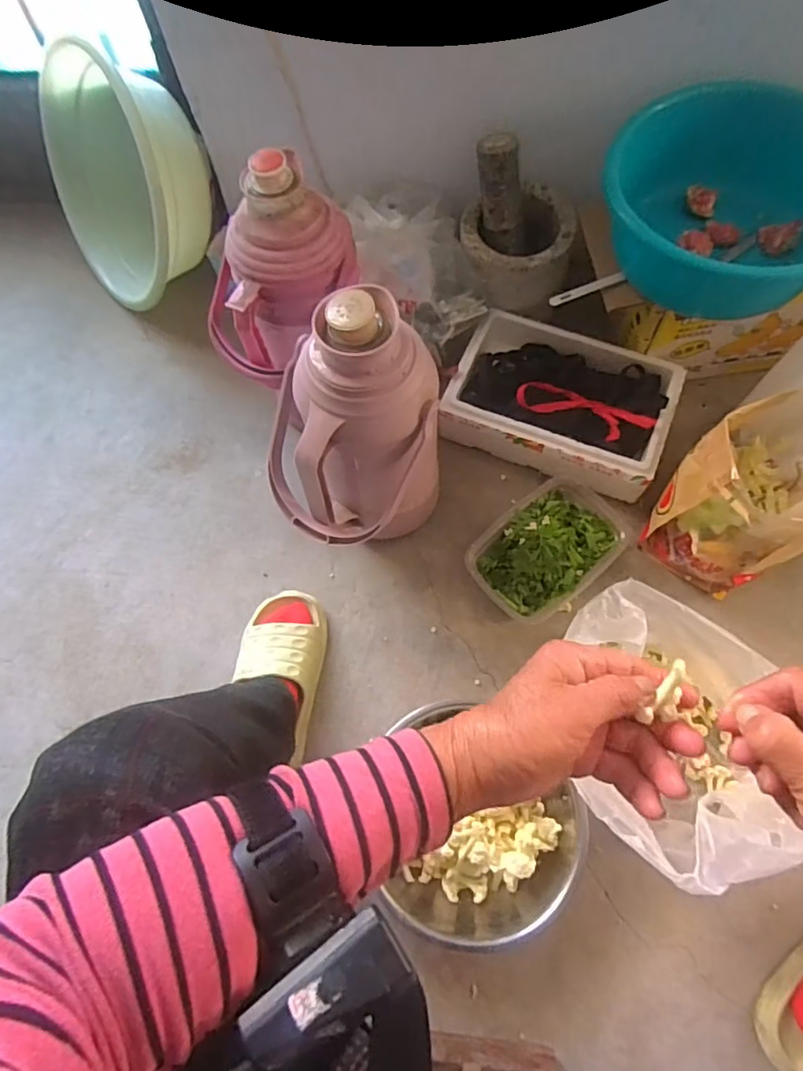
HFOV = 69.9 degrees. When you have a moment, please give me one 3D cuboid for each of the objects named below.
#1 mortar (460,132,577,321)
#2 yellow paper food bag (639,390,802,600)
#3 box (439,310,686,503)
[{"bbox_3d":[0.171,-0.443,0.841,0.163,0.194,0.151,5,69,5],"label":"mortar"},{"bbox_3d":[0.444,-0.046,0.718,0.206,0.210,0.165,-33,70,-10],"label":"yellow paper food bag"},{"bbox_3d":[0.232,-0.191,0.853,0.308,0.076,0.214,23,71,12],"label":"box"}]

